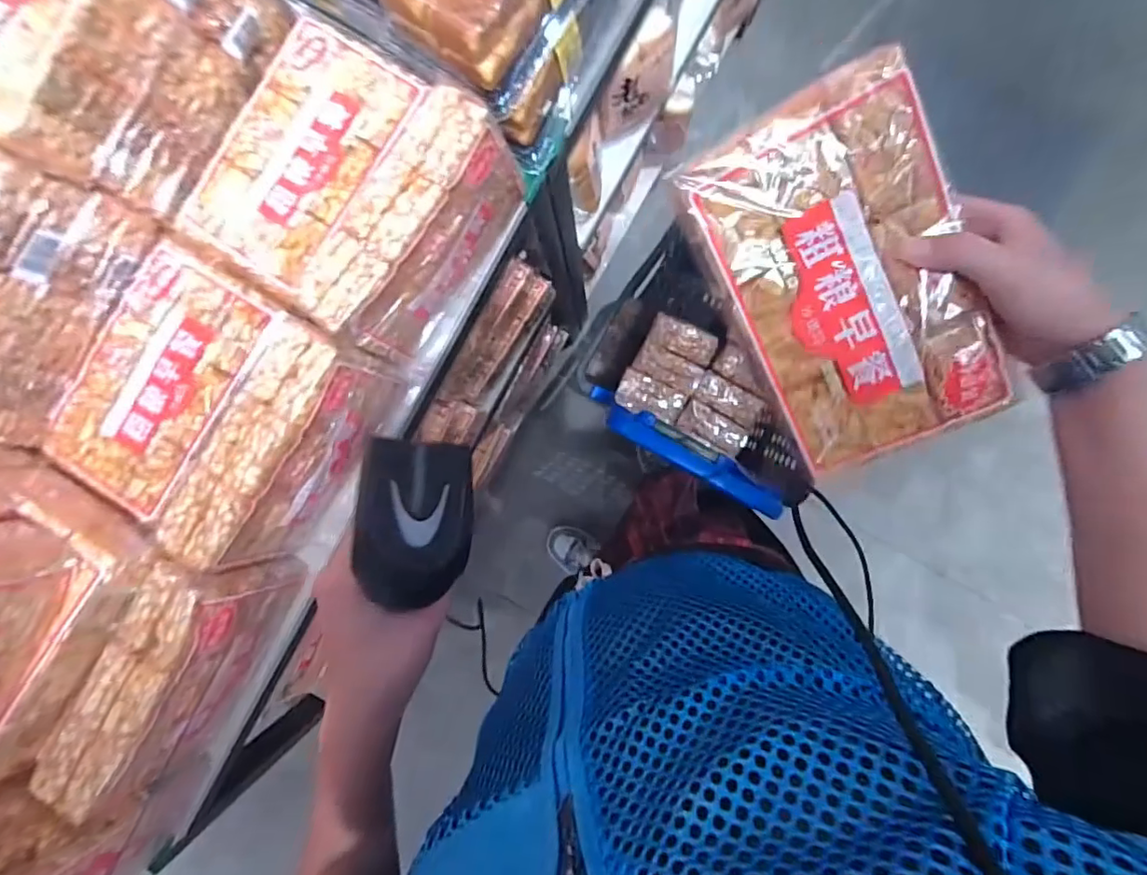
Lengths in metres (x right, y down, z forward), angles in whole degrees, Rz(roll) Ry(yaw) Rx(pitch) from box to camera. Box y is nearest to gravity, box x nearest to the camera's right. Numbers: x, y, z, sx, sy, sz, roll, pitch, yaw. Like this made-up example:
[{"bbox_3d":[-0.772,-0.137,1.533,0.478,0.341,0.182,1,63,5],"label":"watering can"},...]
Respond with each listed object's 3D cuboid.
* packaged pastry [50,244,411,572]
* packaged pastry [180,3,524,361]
[{"bbox_3d":[-0.327,-0.025,0.544,0.230,0.133,0.220,29,91,3],"label":"packaged pastry"},{"bbox_3d":[-0.207,-0.229,0.538,0.220,0.121,0.224,32,91,3],"label":"packaged pastry"}]

